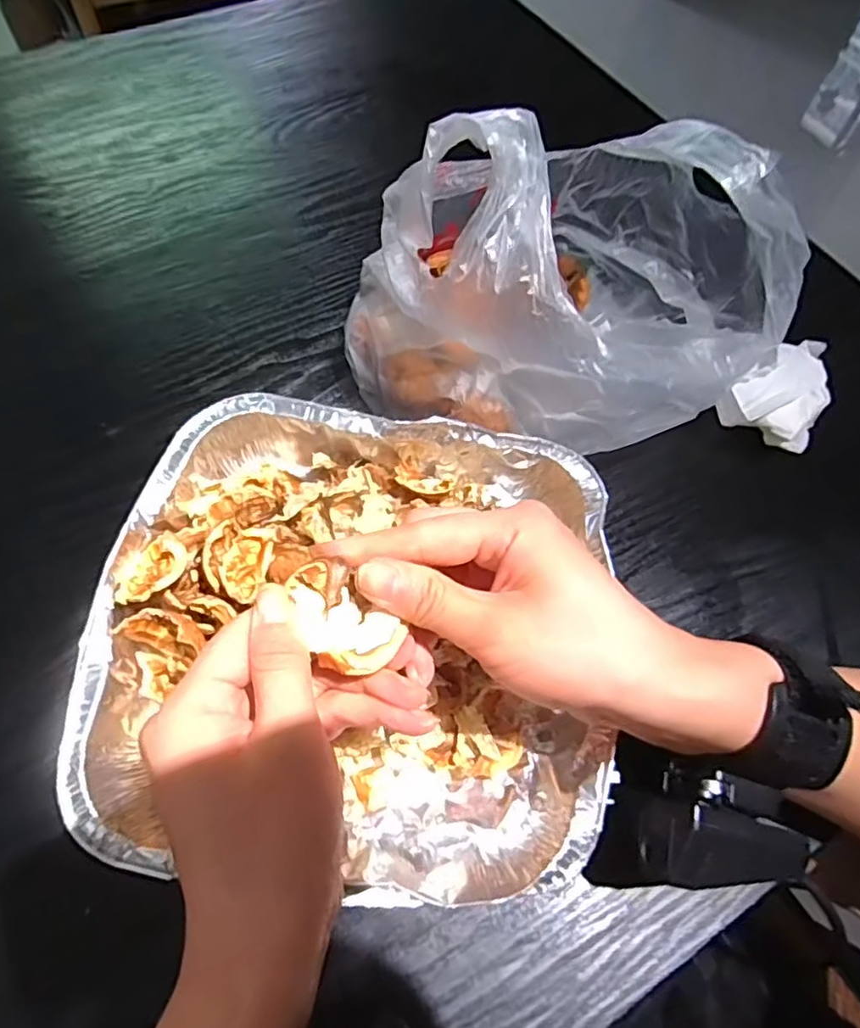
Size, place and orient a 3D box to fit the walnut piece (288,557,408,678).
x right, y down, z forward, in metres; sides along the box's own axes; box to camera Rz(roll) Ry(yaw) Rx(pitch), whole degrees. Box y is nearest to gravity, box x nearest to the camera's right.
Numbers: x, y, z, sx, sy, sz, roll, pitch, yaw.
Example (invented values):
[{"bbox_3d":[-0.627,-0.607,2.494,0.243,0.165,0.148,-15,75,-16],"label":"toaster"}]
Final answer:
[{"bbox_3d":[-0.034,0.038,0.225,0.045,0.018,0.029,37,67,15],"label":"walnut piece"}]

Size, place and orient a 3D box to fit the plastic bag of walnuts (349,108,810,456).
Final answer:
[{"bbox_3d":[0.082,-0.116,0.322,0.209,0.147,0.157,-34,69,-18],"label":"plastic bag of walnuts"}]

